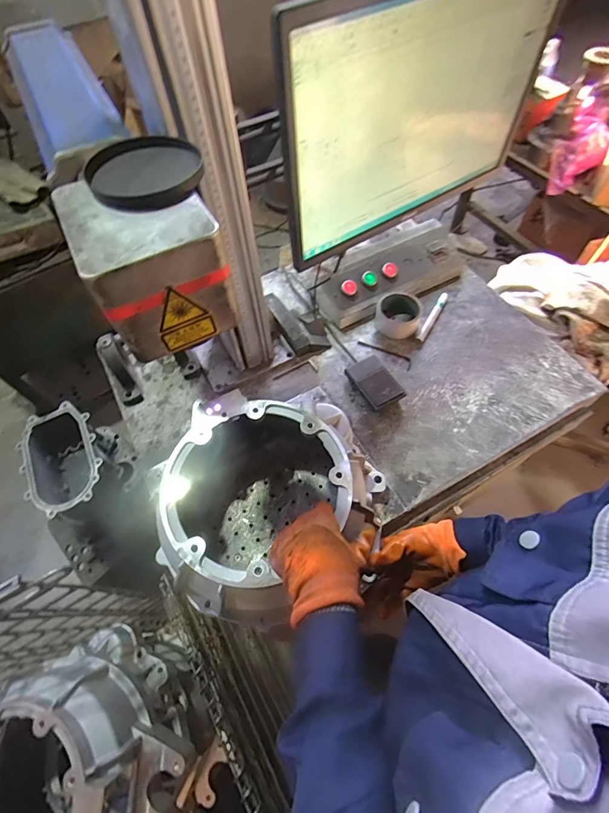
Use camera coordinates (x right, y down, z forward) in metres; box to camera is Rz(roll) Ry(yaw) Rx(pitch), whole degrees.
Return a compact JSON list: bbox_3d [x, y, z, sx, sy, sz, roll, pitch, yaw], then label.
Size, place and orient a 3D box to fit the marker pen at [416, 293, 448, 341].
[{"bbox_3d":[0.264,-0.185,0.798,0.017,0.013,0.142,28,65,17],"label":"marker pen"}]

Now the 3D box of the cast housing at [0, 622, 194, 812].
[{"bbox_3d":[-0.362,0.539,0.573,0.319,0.198,0.284,-37,65,-17],"label":"cast housing"}]

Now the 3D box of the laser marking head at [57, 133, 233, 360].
[{"bbox_3d":[-0.123,-0.127,0.323,0.110,0.099,0.135,-18,61,-8],"label":"laser marking head"}]

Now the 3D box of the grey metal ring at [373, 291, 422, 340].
[{"bbox_3d":[0.187,-0.184,0.776,0.084,0.046,0.091,-1,60,2],"label":"grey metal ring"}]

